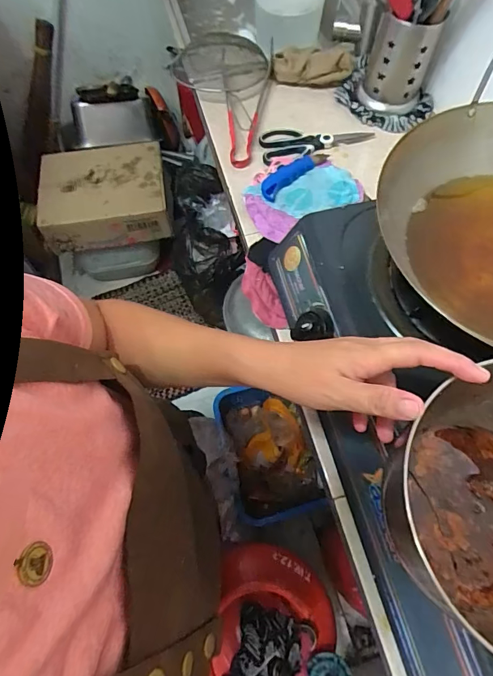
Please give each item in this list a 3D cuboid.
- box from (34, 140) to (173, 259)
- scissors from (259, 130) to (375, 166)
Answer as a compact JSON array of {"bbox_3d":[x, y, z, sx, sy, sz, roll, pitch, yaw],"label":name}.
[{"bbox_3d":[-0.442,-0.449,1.326,0.367,0.149,0.349,-15,65,-6],"label":"box"},{"bbox_3d":[0.119,-0.342,0.719,0.193,0.011,0.070,-12,65,-5],"label":"scissors"}]

